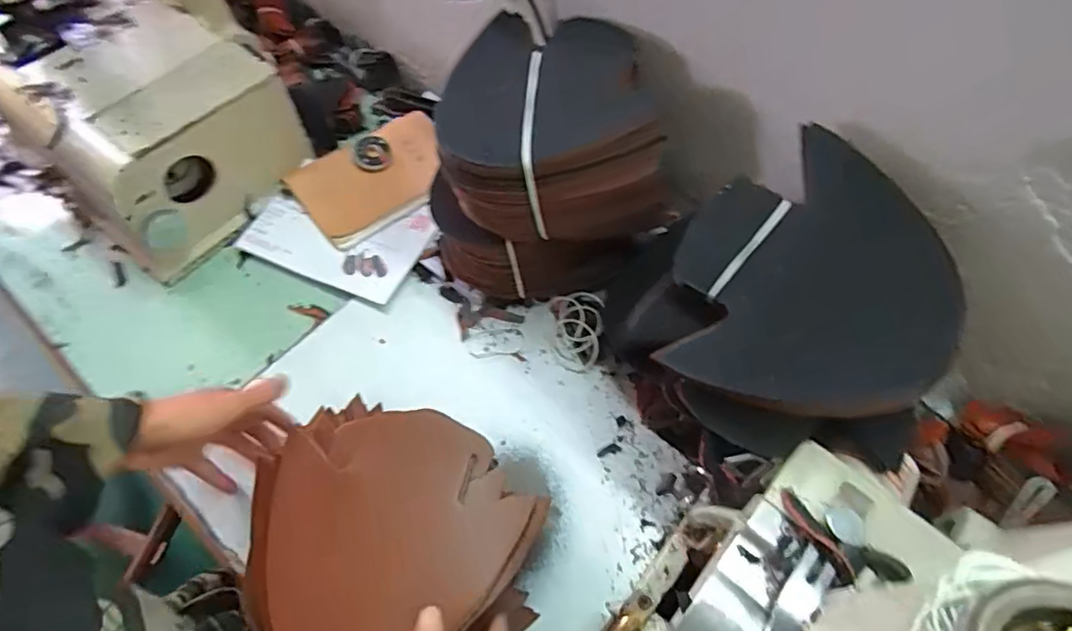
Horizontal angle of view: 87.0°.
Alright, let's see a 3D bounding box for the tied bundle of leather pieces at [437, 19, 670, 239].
[{"bbox_3d":[0.012,-0.182,0.517,0.185,0.112,0.196,-4,62,0],"label":"tied bundle of leather pieces"}]

